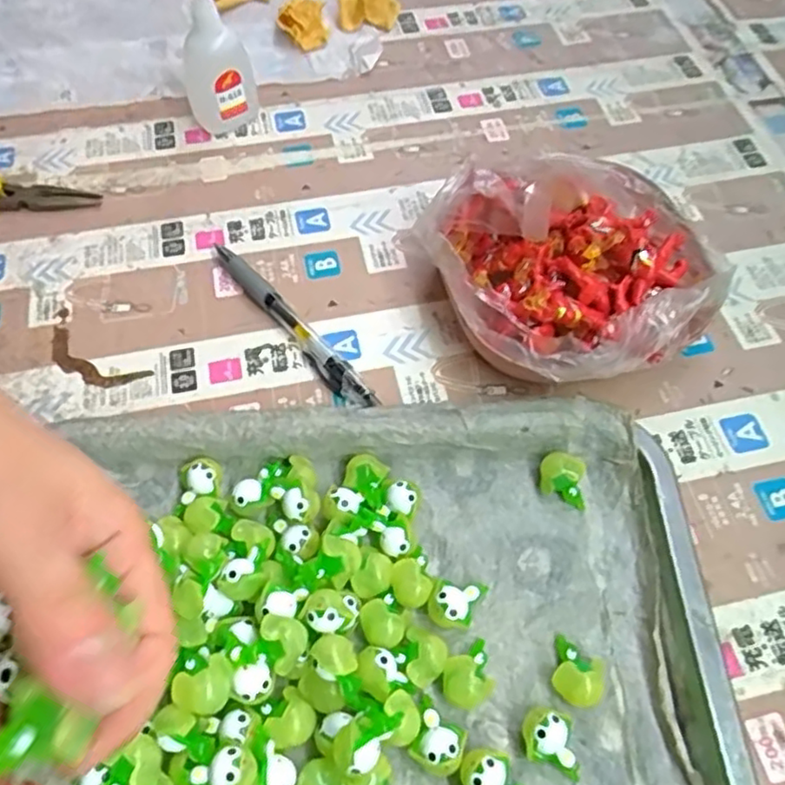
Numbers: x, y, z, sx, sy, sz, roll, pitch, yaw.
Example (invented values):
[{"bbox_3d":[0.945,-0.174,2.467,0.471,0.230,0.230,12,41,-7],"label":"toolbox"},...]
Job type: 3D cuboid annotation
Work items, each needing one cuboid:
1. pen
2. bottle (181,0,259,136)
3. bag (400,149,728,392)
[{"bbox_3d":[-0.056,-0.039,0.369,0.014,0.010,0.139,-35,65,-20],"label":"pen"},{"bbox_3d":[-0.112,-0.215,0.419,0.030,0.100,0.038,36,64,19],"label":"bottle"},{"bbox_3d":[0.092,-0.072,0.355,0.139,0.070,0.151,-25,62,-16],"label":"bag"}]

